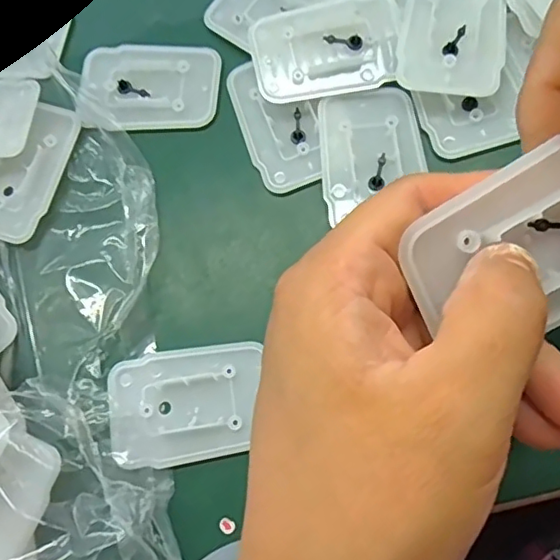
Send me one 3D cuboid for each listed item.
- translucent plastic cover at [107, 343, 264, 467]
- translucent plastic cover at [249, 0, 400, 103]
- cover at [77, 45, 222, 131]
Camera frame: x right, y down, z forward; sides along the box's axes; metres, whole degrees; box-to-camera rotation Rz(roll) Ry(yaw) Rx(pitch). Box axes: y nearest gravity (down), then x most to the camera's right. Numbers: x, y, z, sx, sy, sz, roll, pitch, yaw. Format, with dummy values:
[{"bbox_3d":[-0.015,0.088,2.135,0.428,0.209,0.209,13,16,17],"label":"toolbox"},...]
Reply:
[{"bbox_3d":[-0.038,0.050,0.238,0.063,0.008,0.043,-12,72,4],"label":"translucent plastic cover"},{"bbox_3d":[0.021,-0.105,0.264,0.065,0.013,0.044,-10,72,5],"label":"translucent plastic cover"},{"bbox_3d":[-0.063,-0.092,0.279,0.068,0.006,0.048,0,73,8],"label":"cover"}]

